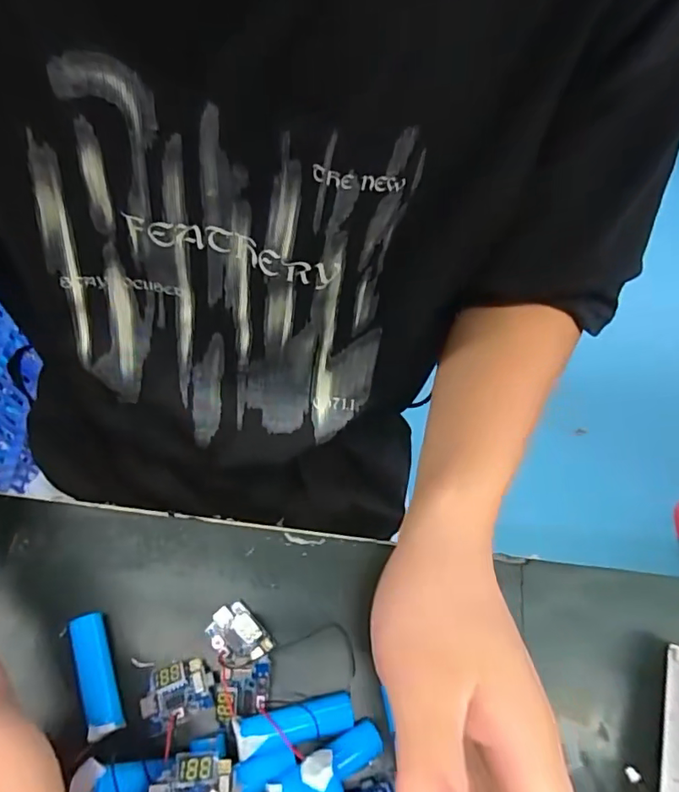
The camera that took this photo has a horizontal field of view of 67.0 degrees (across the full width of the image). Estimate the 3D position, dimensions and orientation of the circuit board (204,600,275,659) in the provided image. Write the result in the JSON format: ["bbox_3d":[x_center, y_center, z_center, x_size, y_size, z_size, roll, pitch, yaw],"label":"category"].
[{"bbox_3d":[-0.048,0.113,0.243,0.022,0.008,0.030,-42,72,-19],"label":"circuit board"}]

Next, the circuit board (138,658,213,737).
[{"bbox_3d":[-0.073,0.132,0.230,0.032,0.013,0.022,-19,66,-10],"label":"circuit board"}]

